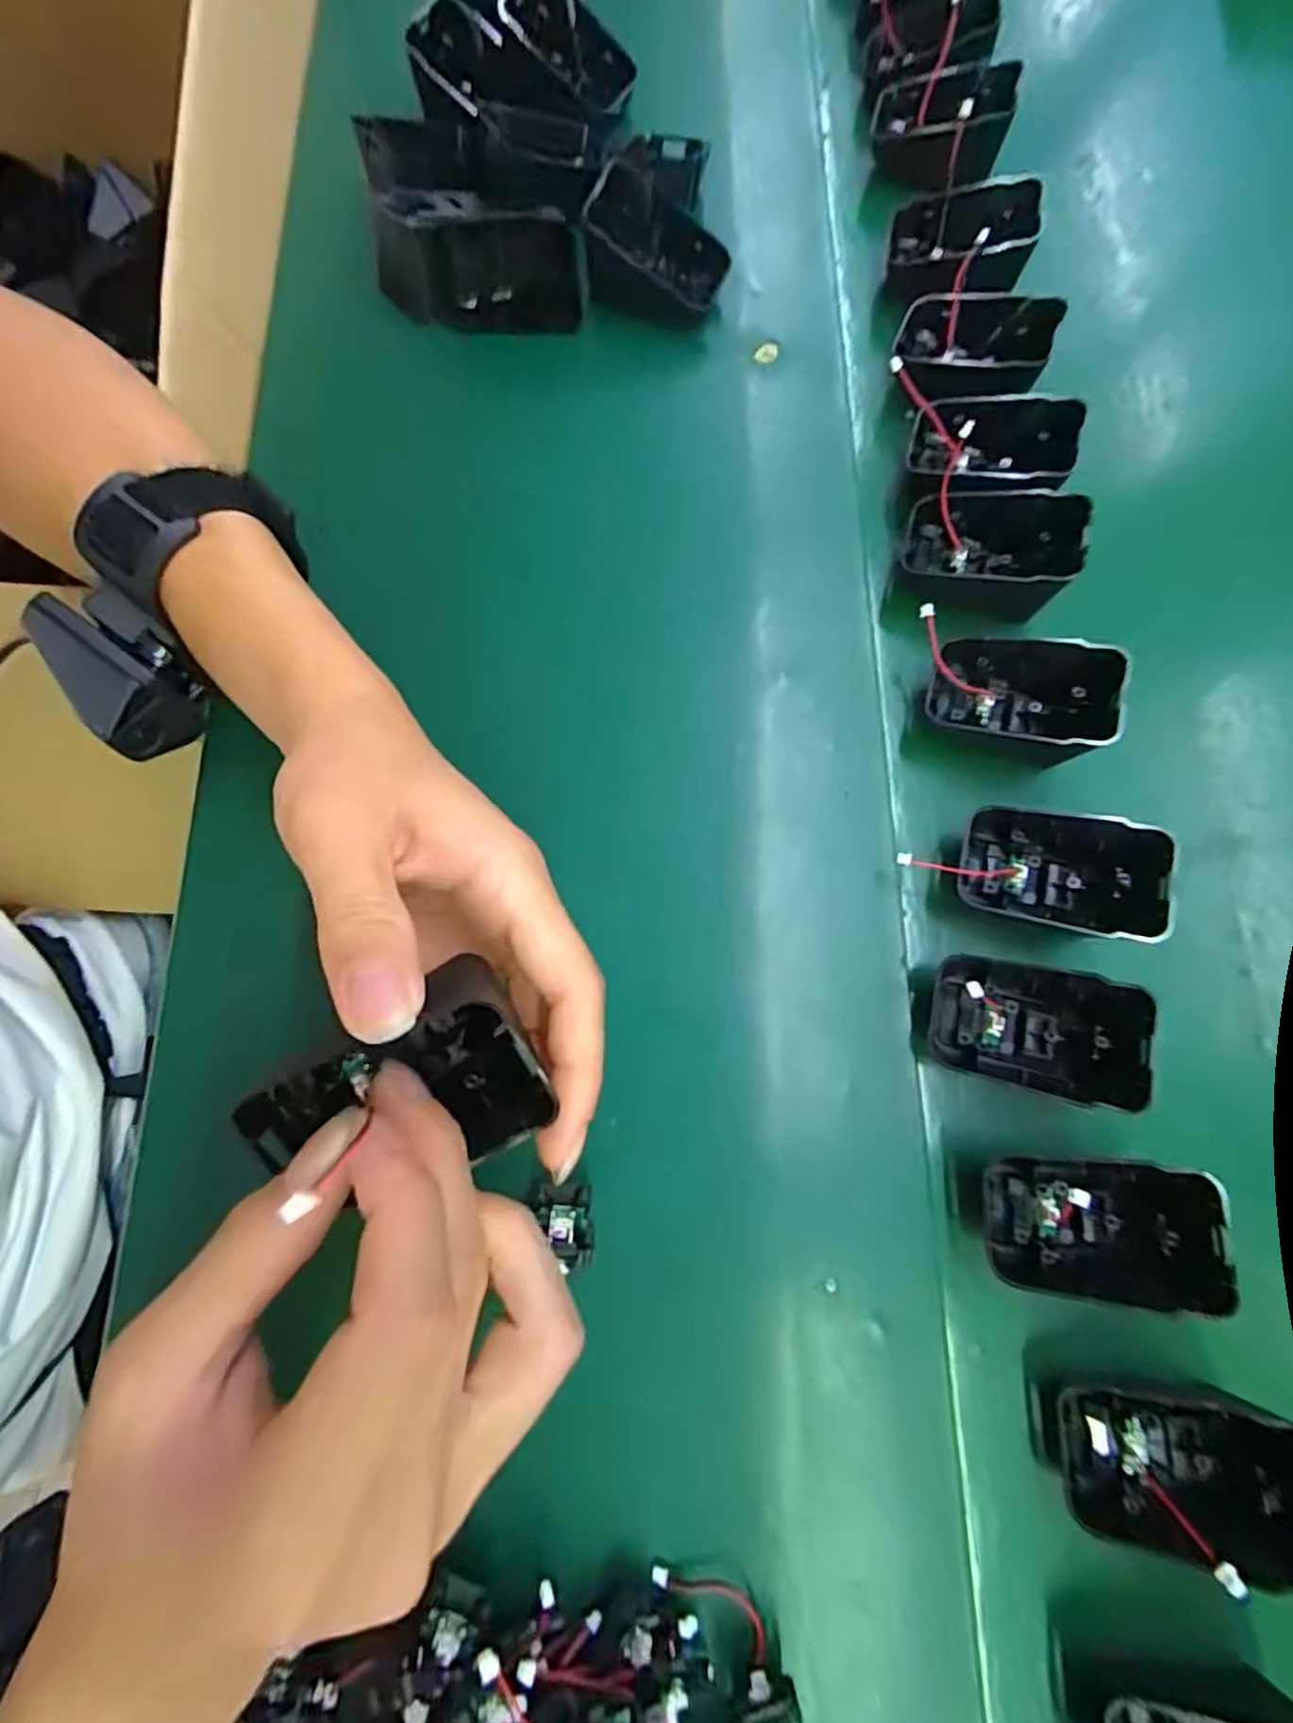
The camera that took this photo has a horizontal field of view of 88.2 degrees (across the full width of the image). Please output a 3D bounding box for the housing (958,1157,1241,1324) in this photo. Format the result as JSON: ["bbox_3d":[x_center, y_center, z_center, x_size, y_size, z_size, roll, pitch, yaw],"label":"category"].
[{"bbox_3d":[0.152,0.122,0.222,0.063,0.030,0.042,2,76,0],"label":"housing"}]

